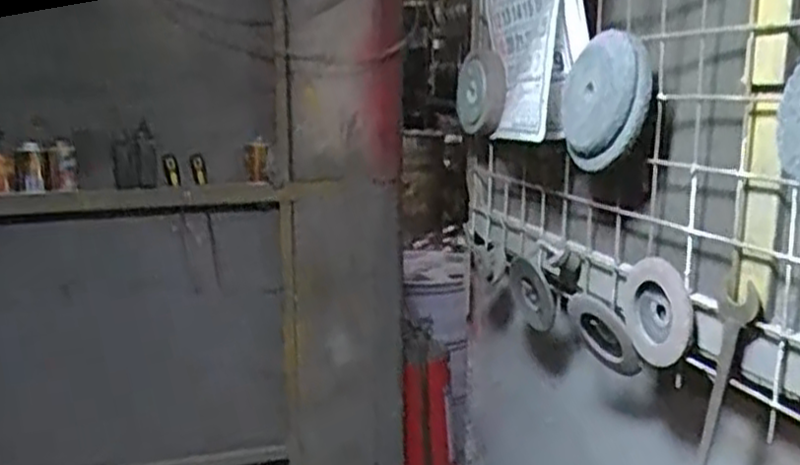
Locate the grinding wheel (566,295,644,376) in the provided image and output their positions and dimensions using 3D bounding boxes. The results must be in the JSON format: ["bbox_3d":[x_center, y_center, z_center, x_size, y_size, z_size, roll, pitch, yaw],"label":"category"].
[{"bbox_3d":[0.212,0.106,0.784,0.014,0.083,0.083,-31,24,-24],"label":"grinding wheel"}]

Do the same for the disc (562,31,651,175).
[{"bbox_3d":[0.196,-0.128,0.744,0.027,0.113,0.122,1,-27,-23],"label":"disc"}]

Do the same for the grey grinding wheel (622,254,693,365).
[{"bbox_3d":[0.239,0.072,0.714,0.024,0.089,0.102,-1,11,-6],"label":"grey grinding wheel"}]

